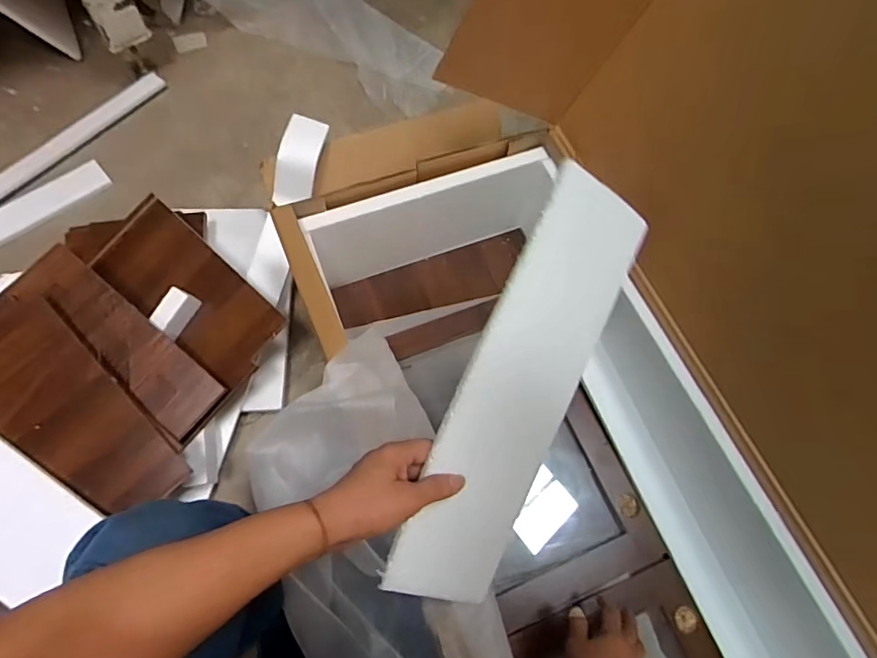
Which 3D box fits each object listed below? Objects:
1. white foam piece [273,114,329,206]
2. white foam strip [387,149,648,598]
[{"bbox_3d":[-0.240,-0.283,0.860,0.065,0.013,0.147,15,105,-8],"label":"white foam piece"},{"bbox_3d":[0.078,0.054,0.448,0.115,0.012,0.381,25,87,-27],"label":"white foam strip"}]

